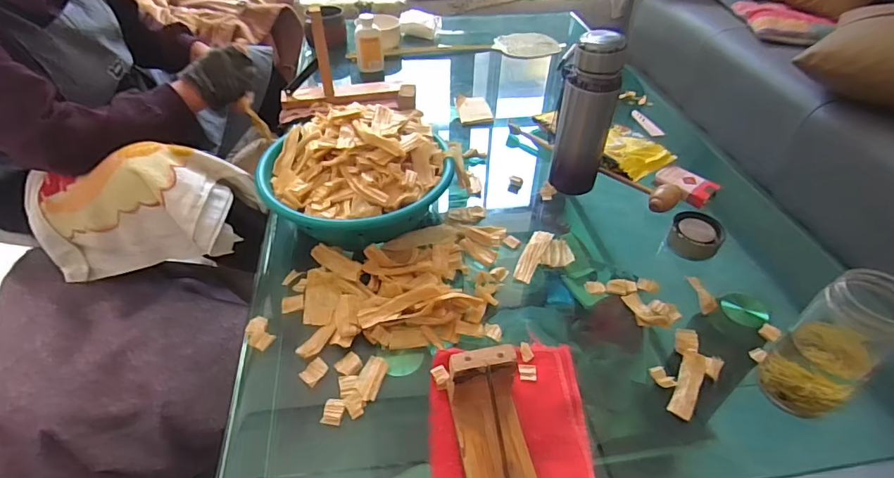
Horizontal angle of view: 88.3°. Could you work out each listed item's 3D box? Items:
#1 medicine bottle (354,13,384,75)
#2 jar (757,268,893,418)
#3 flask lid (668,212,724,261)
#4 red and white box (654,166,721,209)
[{"bbox_3d":[-0.171,-0.427,1.008,0.058,0.114,0.032,-5,44,-6],"label":"medicine bottle"},{"bbox_3d":[0.374,0.100,0.436,0.077,0.154,0.063,-16,46,-17],"label":"jar"},{"bbox_3d":[0.339,-0.006,0.629,0.063,0.033,0.068,24,48,22],"label":"flask lid"},{"bbox_3d":[0.375,-0.087,0.722,0.052,0.021,0.087,-26,50,-25],"label":"red and white box"}]

